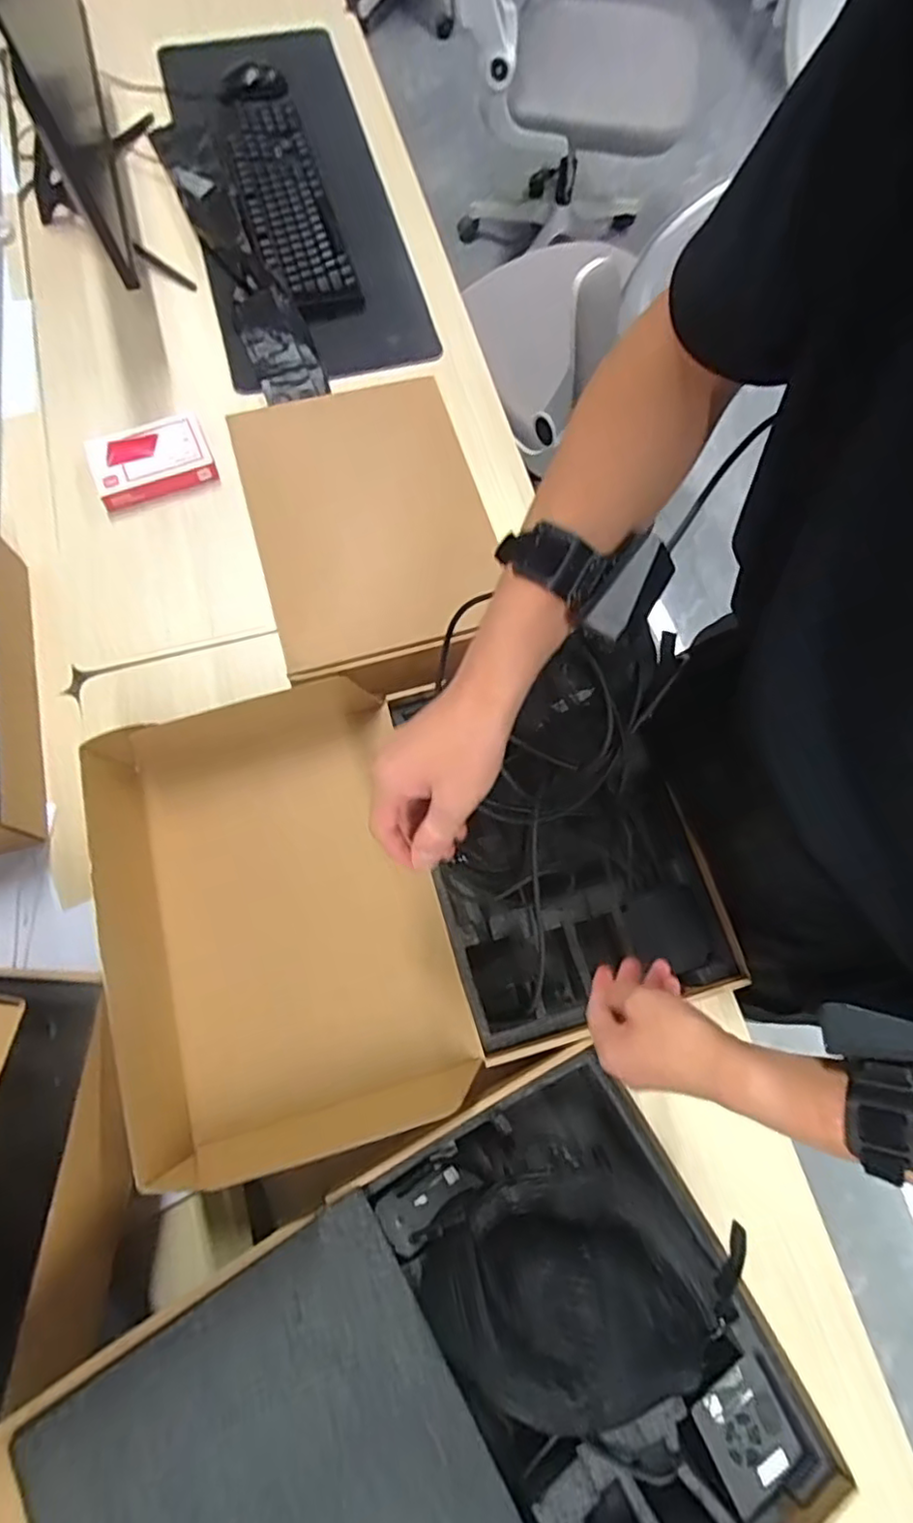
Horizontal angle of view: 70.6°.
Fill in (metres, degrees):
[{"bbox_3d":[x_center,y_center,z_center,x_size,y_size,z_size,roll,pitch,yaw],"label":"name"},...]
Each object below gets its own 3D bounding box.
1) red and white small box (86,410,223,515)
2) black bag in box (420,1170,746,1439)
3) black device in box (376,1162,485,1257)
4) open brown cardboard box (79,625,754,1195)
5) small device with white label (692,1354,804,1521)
[{"bbox_3d":[-0.389,-0.385,0.822,0.142,0.034,0.094,-21,74,-8],"label":"red and white small box"},{"bbox_3d":[0.100,0.404,0.483,0.237,0.057,0.140,12,72,2],"label":"black bag in box"},{"bbox_3d":[-0.021,0.371,0.545,0.087,0.017,0.041,-22,74,-22],"label":"black device in box"},{"bbox_3d":[-0.035,0.104,0.599,0.523,0.130,0.373,-20,74,-8],"label":"open brown cardboard box"},{"bbox_3d":[0.229,0.527,0.507,0.067,0.016,0.073,-23,75,-9],"label":"small device with white label"}]

